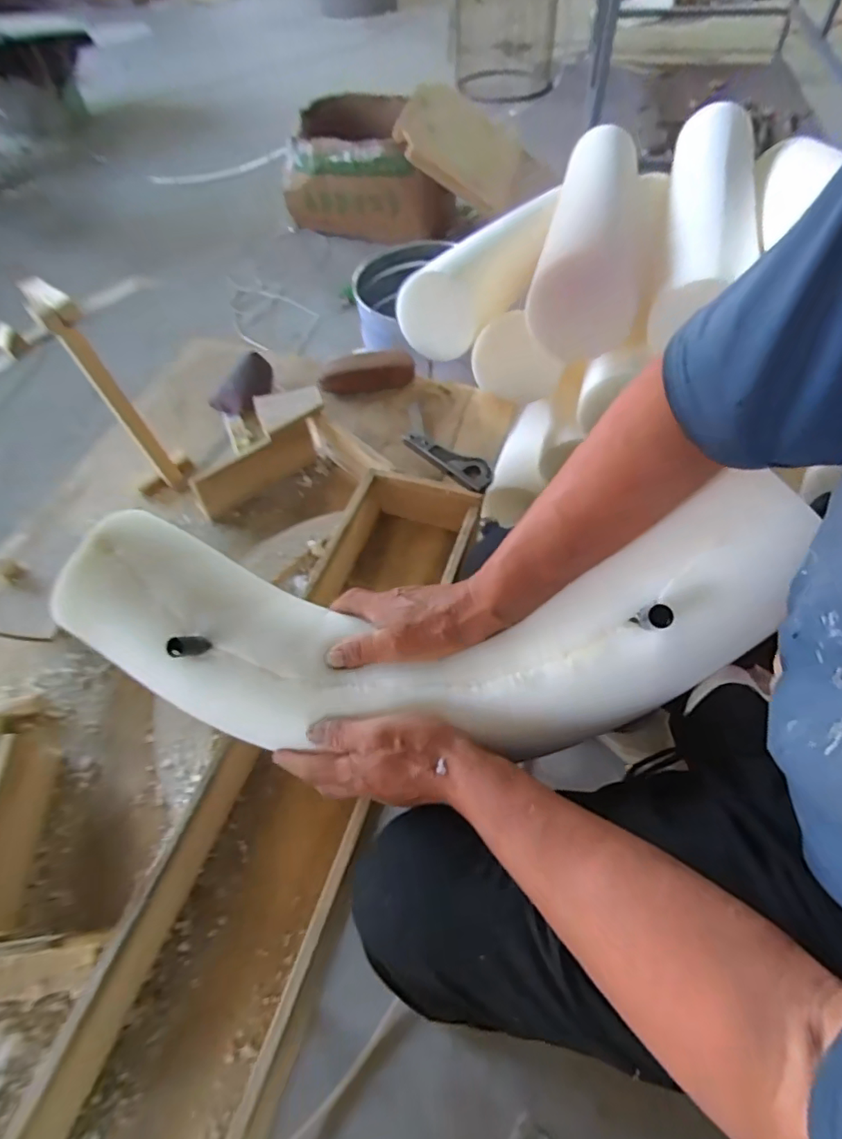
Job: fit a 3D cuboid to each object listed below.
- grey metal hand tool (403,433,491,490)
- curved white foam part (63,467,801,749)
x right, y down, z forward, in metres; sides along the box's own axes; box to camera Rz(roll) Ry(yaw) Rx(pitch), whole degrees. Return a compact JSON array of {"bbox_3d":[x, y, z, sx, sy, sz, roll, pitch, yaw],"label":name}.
[{"bbox_3d":[0.040,-0.162,0.818,0.152,0.018,0.051,32,62,23],"label":"grey metal hand tool"},{"bbox_3d":[-0.016,0.038,0.453,0.571,0.147,0.168,-2,54,12],"label":"curved white foam part"}]

